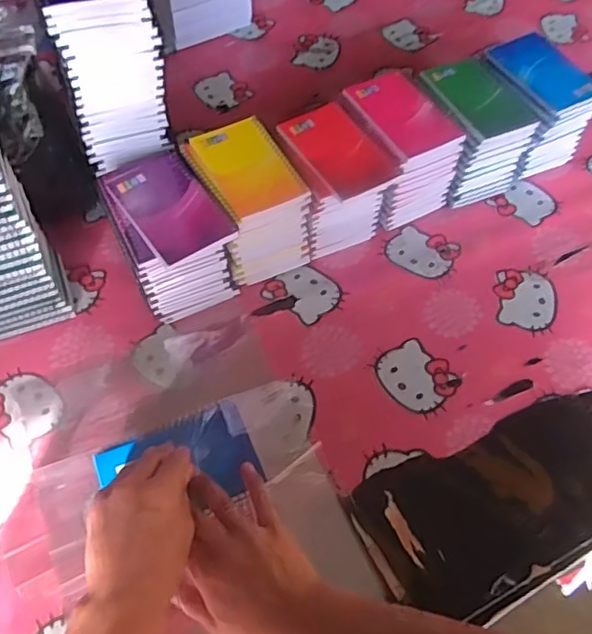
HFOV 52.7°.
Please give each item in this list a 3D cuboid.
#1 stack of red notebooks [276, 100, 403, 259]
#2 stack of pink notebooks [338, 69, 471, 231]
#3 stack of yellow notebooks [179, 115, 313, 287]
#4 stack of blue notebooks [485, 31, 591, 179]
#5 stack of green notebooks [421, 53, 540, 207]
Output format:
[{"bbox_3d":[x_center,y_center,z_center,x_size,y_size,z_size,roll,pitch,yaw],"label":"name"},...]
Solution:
[{"bbox_3d":[0.043,-0.155,0.696,0.099,0.116,0.124,-21,60,-14],"label":"stack of red notebooks"},{"bbox_3d":[0.125,-0.200,0.729,0.098,0.114,0.136,-19,60,-13],"label":"stack of pink notebooks"},{"bbox_3d":[-0.055,-0.128,0.676,0.094,0.117,0.138,-24,61,-16],"label":"stack of yellow notebooks"},{"bbox_3d":[0.294,-0.264,0.767,0.110,0.125,0.132,-24,61,-16],"label":"stack of blue notebooks"},{"bbox_3d":[0.210,-0.230,0.743,0.101,0.120,0.125,-25,61,-16],"label":"stack of green notebooks"}]

